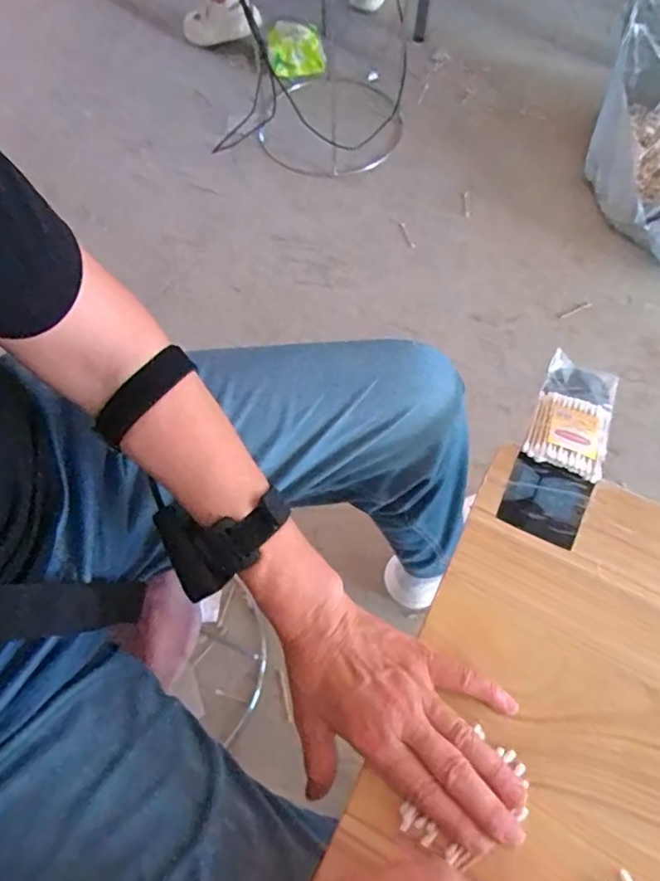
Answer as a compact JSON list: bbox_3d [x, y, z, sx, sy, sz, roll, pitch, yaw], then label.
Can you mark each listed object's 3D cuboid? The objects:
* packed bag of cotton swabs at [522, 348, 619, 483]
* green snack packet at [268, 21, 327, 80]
[{"bbox_3d":[0.207,-0.024,0.476,0.061,0.012,0.120,22,54,11],"label":"packed bag of cotton swabs"},{"bbox_3d":[-0.084,-0.988,1.423,0.147,0.119,0.022,-12,34,-13],"label":"green snack packet"}]

